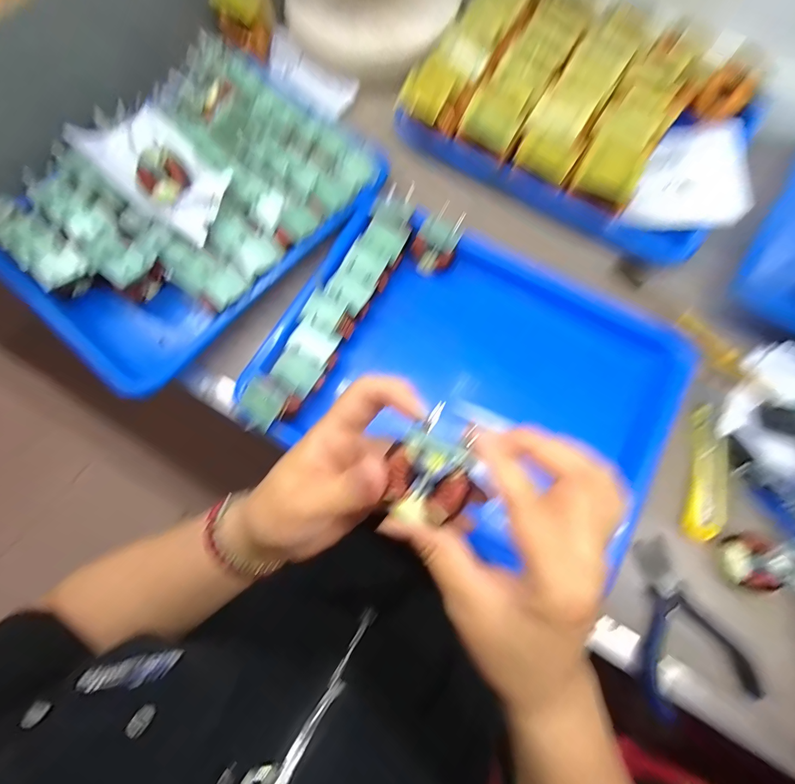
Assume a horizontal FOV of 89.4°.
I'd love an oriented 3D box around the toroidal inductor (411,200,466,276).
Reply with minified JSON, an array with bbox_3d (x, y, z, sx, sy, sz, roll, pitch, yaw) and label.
[{"bbox_3d":[0.041,-0.142,0.377,0.034,0.033,0.060,34,76,8],"label":"toroidal inductor"}]

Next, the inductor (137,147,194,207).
[{"bbox_3d":[-0.205,-0.189,0.349,0.041,0.014,0.038,-16,115,0],"label":"inductor"}]

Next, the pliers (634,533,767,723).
[{"bbox_3d":[0.215,0.172,0.306,0.084,0.024,0.111,-9,74,-3],"label":"pliers"}]

